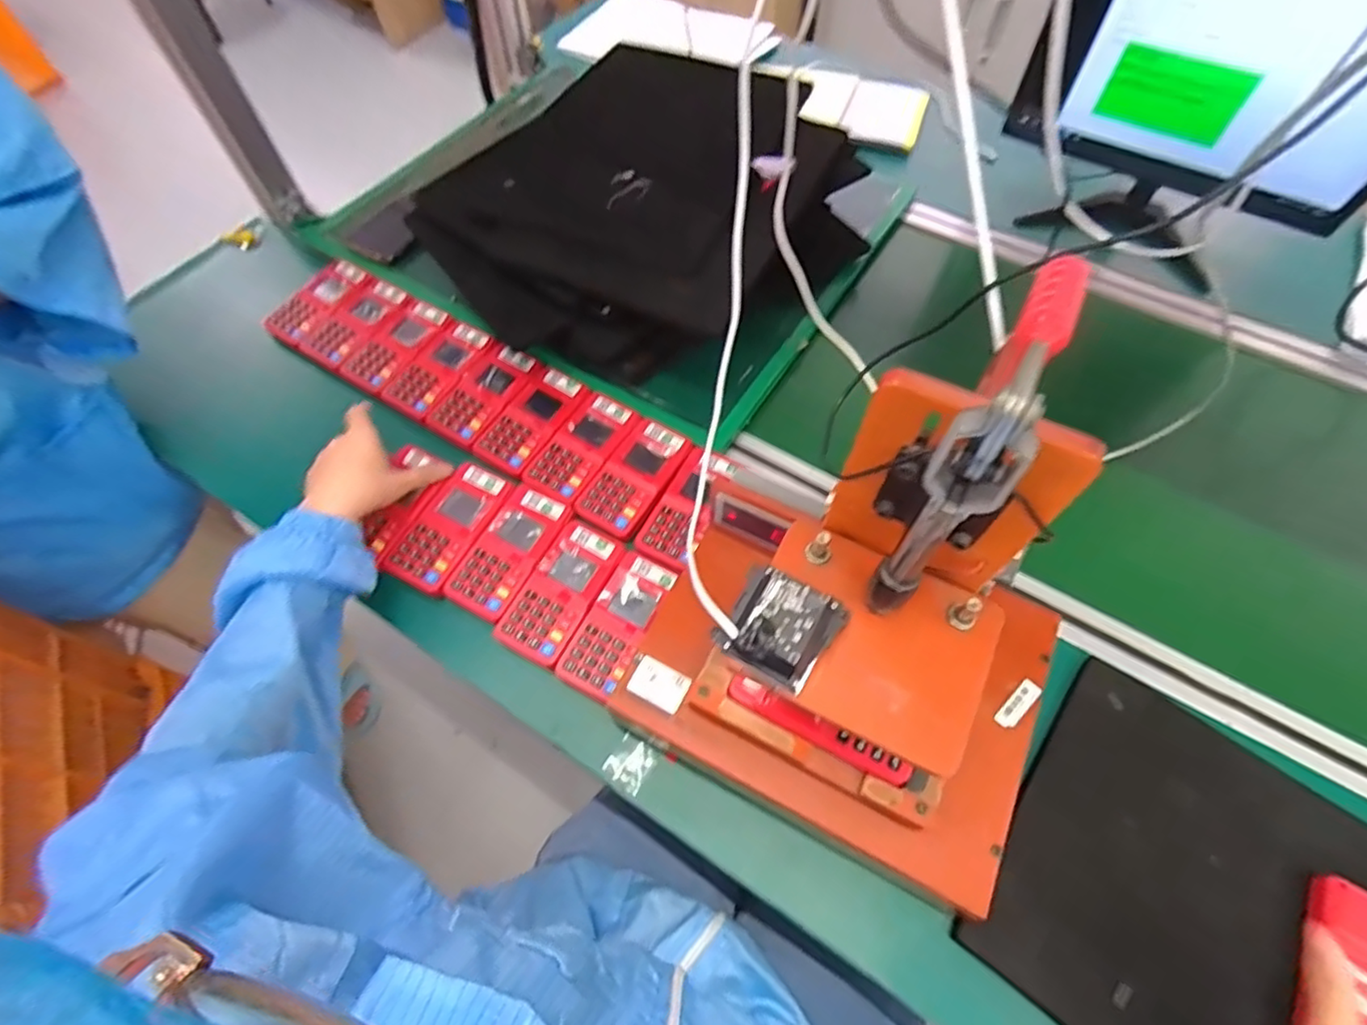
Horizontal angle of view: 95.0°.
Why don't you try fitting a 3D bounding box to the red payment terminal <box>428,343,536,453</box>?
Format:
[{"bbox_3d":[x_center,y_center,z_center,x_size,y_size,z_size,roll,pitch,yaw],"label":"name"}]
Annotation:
[{"bbox_3d":[-0.208,-0.123,0.640,0.062,0.018,0.118,26,62,13],"label":"red payment terminal"}]

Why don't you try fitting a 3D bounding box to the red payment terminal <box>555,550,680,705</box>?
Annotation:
[{"bbox_3d":[-0.054,0.094,0.527,0.052,0.022,0.122,26,62,13],"label":"red payment terminal"}]

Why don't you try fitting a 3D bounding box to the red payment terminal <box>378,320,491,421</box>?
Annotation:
[{"bbox_3d":[-0.256,-0.151,0.659,0.059,0.018,0.118,31,64,16],"label":"red payment terminal"}]

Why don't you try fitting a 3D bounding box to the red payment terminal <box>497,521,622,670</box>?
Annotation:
[{"bbox_3d":[-0.104,0.068,0.541,0.062,0.021,0.121,26,62,13],"label":"red payment terminal"}]

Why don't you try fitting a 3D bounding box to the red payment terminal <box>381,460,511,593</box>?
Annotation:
[{"bbox_3d":[-0.212,0.011,0.568,0.062,0.018,0.121,27,63,14],"label":"red payment terminal"}]

